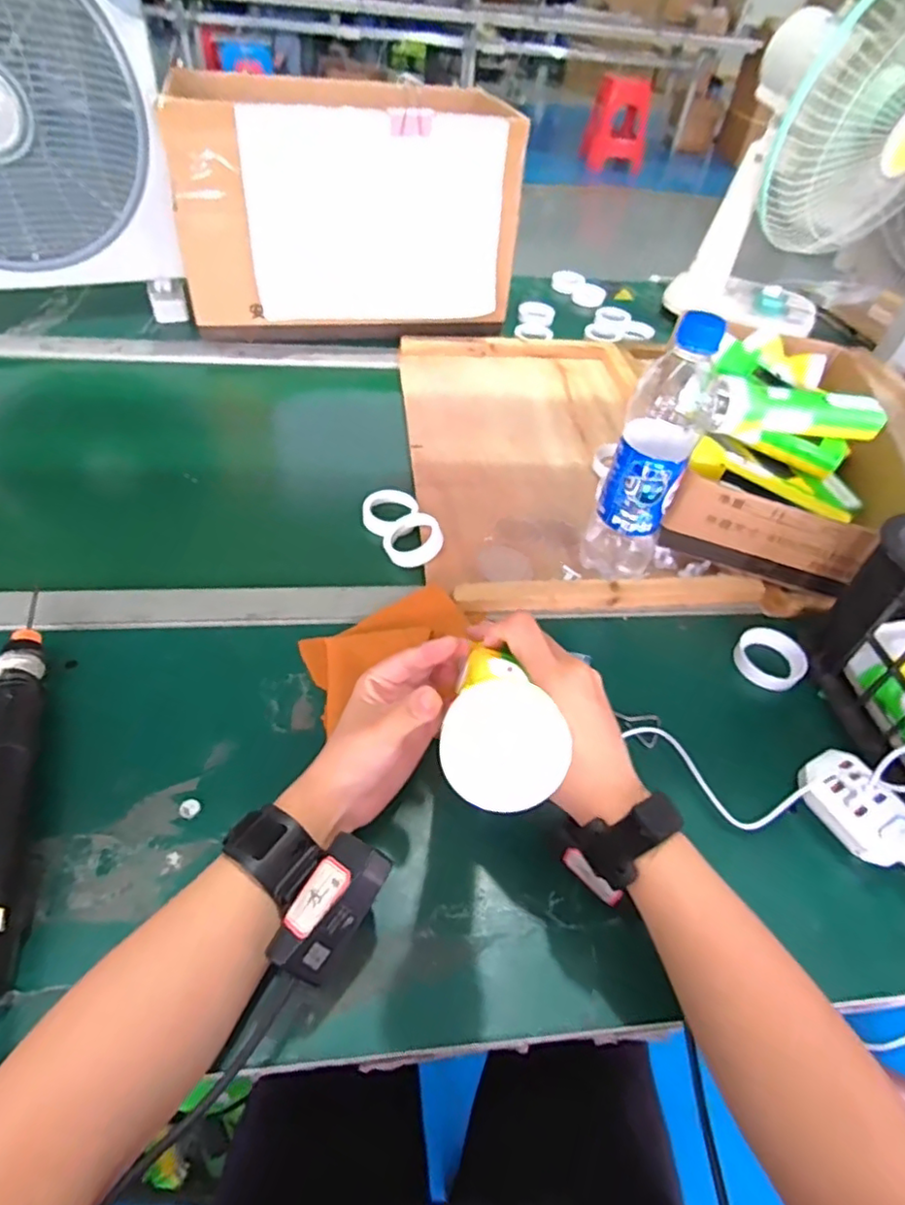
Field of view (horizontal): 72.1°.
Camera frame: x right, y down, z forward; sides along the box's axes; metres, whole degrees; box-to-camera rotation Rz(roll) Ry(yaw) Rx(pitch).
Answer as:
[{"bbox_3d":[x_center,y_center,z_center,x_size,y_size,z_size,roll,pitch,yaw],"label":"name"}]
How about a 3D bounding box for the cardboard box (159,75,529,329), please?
[{"bbox_3d":[-0.130,-0.508,0.815,0.405,0.262,0.190,-3,49,-8],"label":"cardboard box"}]

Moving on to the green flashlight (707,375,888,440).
[{"bbox_3d":[0.334,-0.190,0.603,0.170,0.043,0.041,-2,49,-7],"label":"green flashlight"}]

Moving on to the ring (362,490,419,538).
[{"bbox_3d":[-0.064,-0.090,0.619,0.051,0.021,0.047,3,49,-3],"label":"ring"}]

